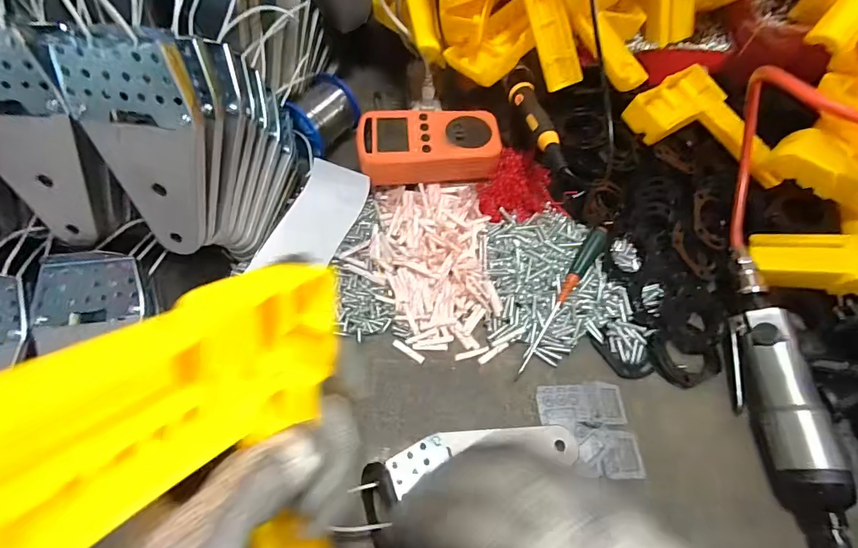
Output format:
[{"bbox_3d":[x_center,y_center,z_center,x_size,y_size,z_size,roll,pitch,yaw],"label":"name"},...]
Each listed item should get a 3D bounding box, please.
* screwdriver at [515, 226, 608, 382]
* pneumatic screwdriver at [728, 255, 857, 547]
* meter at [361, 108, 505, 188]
[{"bbox_3d":[0.112,0.023,0.366,0.015,0.010,0.146,30,82,13],"label":"screwdriver"},{"bbox_3d":[0.272,0.104,0.326,0.046,0.039,0.258,5,61,-1],"label":"pneumatic screwdriver"},{"bbox_3d":[0.000,-0.119,0.401,0.126,0.026,0.068,-2,61,-5],"label":"meter"}]

